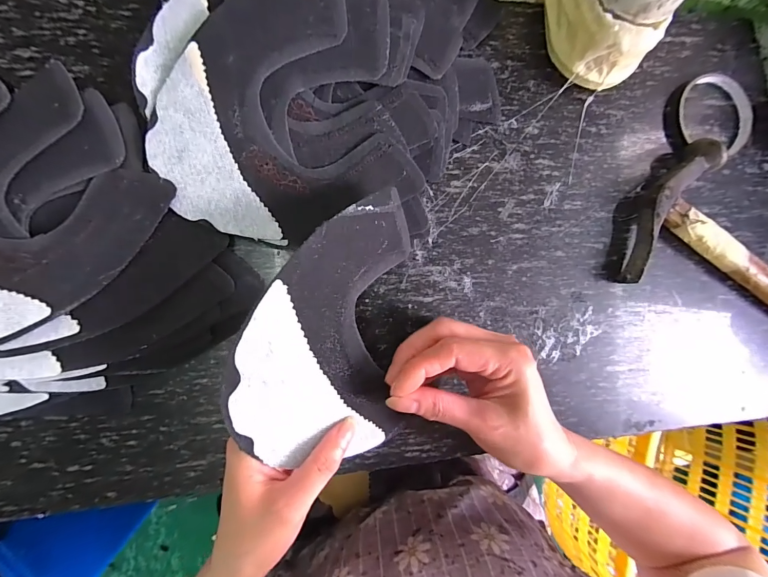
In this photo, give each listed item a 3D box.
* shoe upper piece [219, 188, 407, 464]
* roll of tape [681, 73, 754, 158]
[{"bbox_3d":[-0.030,0.021,0.224,0.119,0.026,0.171,3,80,-39],"label":"shoe upper piece"},{"bbox_3d":[0.319,-0.168,0.339,0.081,0.011,0.076,-9,92,-9],"label":"roll of tape"}]

